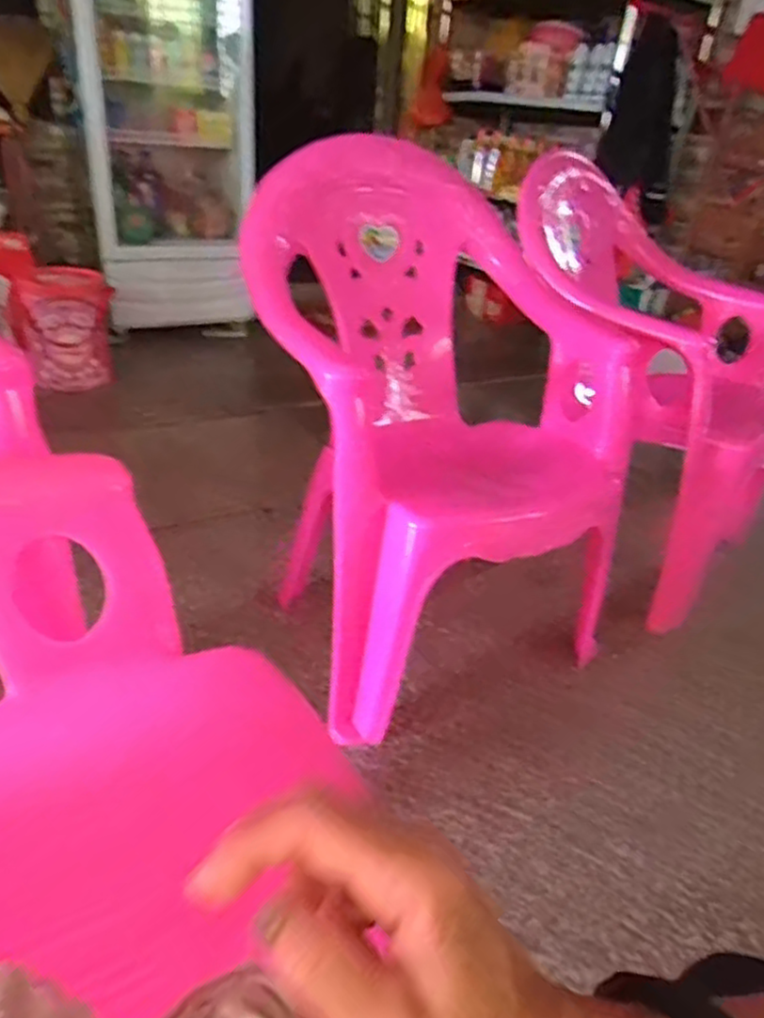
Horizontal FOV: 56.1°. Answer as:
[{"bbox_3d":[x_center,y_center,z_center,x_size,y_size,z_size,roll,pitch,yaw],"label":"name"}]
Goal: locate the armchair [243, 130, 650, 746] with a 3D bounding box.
[{"bbox_3d":[0.109,-0.173,1.284,0.631,0.754,0.631,-9,32,-24],"label":"armchair"}]

